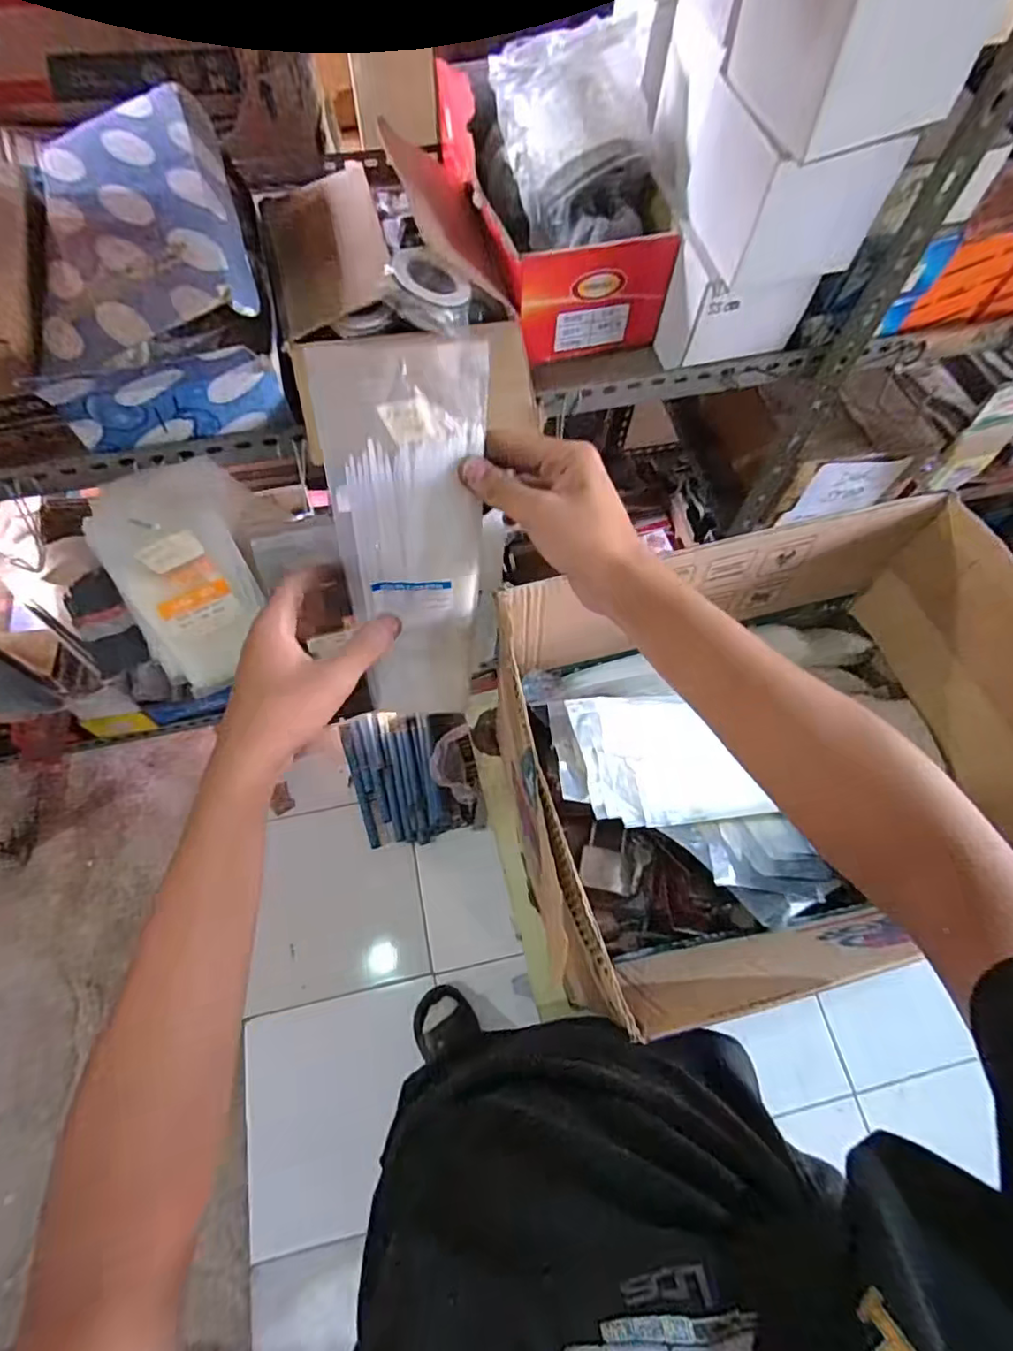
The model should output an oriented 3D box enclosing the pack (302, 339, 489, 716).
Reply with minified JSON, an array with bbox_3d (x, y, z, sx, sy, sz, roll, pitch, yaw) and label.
[{"bbox_3d":[-0.070,-0.077,0.470,0.097,0.340,0.038,5,53,0],"label":"pack"}]

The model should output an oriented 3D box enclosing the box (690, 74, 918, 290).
[{"bbox_3d":[0.226,-0.395,0.491,0.108,0.097,0.113,-13,66,-9],"label":"box"}]

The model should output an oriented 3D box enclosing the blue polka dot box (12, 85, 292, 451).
[{"bbox_3d":[-0.305,-0.353,0.537,0.172,0.123,0.292,-9,66,-7],"label":"blue polka dot box"}]

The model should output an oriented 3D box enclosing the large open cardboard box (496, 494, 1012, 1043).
[{"bbox_3d":[0.241,0.062,0.556,0.463,0.193,0.335,-15,67,-9],"label":"large open cardboard box"}]

